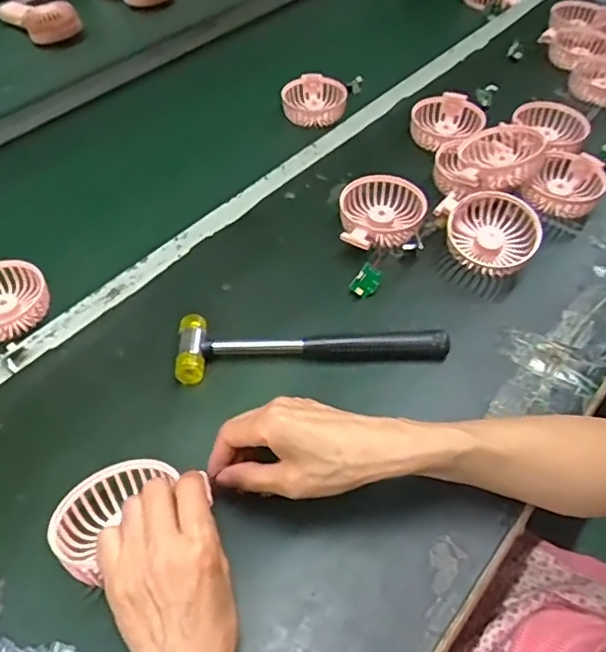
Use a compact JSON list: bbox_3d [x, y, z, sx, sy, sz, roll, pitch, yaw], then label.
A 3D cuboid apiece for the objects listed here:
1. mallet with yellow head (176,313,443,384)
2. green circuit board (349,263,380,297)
[{"bbox_3d":[0.010,0.022,0.528,0.238,0.027,0.059,-1,51,0],"label":"mallet with yellow head"},{"bbox_3d":[0.063,-0.044,0.579,0.023,0.007,0.031,43,91,-1],"label":"green circuit board"}]

